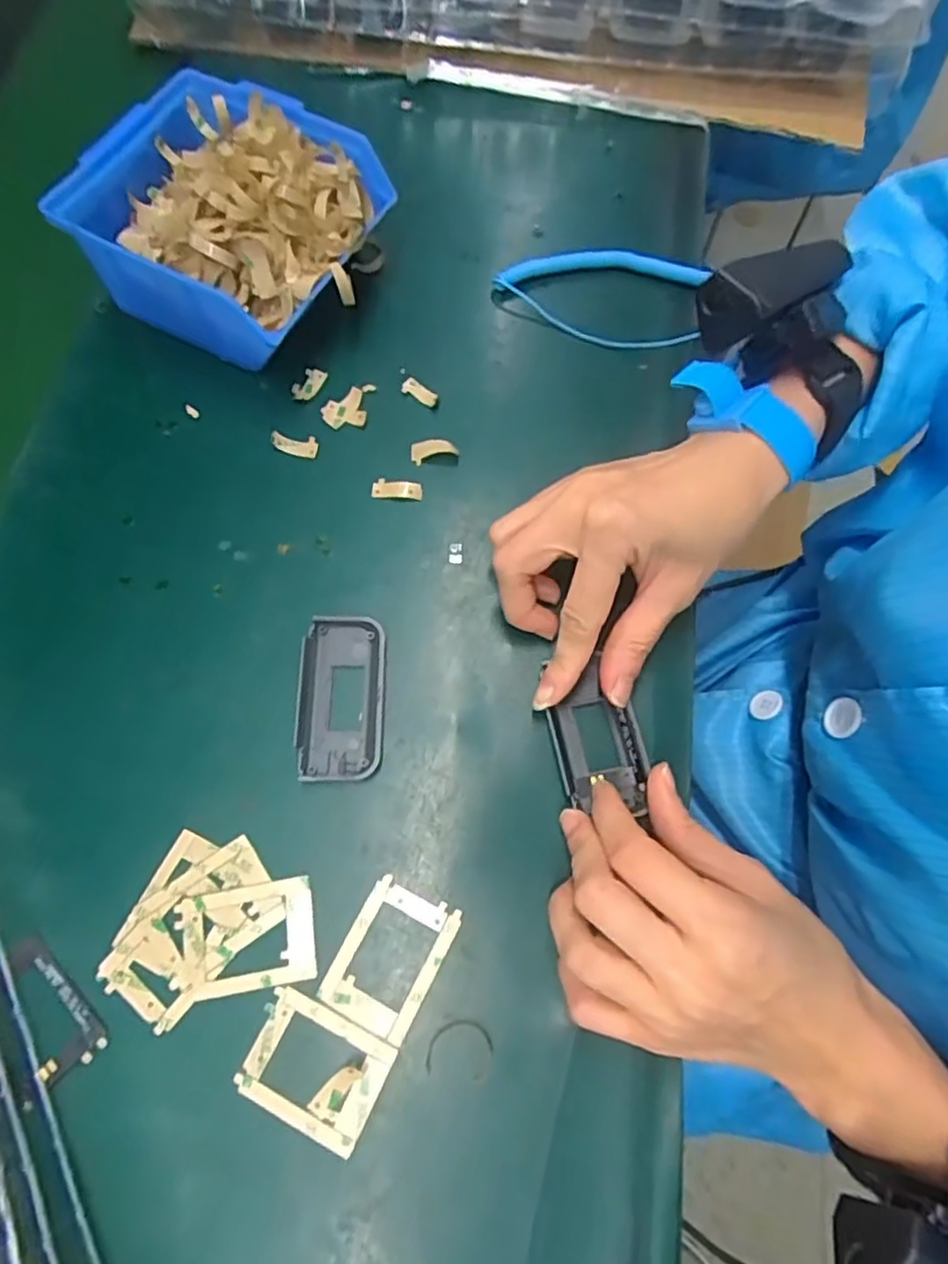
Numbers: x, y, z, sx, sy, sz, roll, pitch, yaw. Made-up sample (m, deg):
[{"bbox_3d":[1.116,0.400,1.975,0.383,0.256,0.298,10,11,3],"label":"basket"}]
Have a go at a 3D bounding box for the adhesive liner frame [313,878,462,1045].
[{"bbox_3d":[-0.034,0.133,0.270,0.039,0.004,0.053,28,72,8],"label":"adhesive liner frame"}]

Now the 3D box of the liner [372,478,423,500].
[{"bbox_3d":[-0.040,-0.075,0.342,0.026,0.006,0.011,10,71,2],"label":"liner"}]

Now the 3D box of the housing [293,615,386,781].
[{"bbox_3d":[-0.061,0.030,0.303,0.039,0.009,0.076,1,71,-1],"label":"housing"}]

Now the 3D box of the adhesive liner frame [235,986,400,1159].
[{"bbox_3d":[-0.062,0.171,0.256,0.053,0.004,0.039,25,72,7],"label":"adhesive liner frame"}]

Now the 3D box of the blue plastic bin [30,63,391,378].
[{"bbox_3d":[-0.132,-0.218,0.357,0.139,0.069,0.124,26,72,7],"label":"blue plastic bin"}]

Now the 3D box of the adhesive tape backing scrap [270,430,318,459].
[{"bbox_3d":[-0.095,-0.101,0.349,0.025,0.004,0.012,14,71,3],"label":"adhesive tape backing scrap"}]

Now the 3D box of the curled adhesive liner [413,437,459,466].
[{"bbox_3d":[-0.021,-0.097,0.350,0.025,0.004,0.015,-4,70,12],"label":"curled adhesive liner"}]

